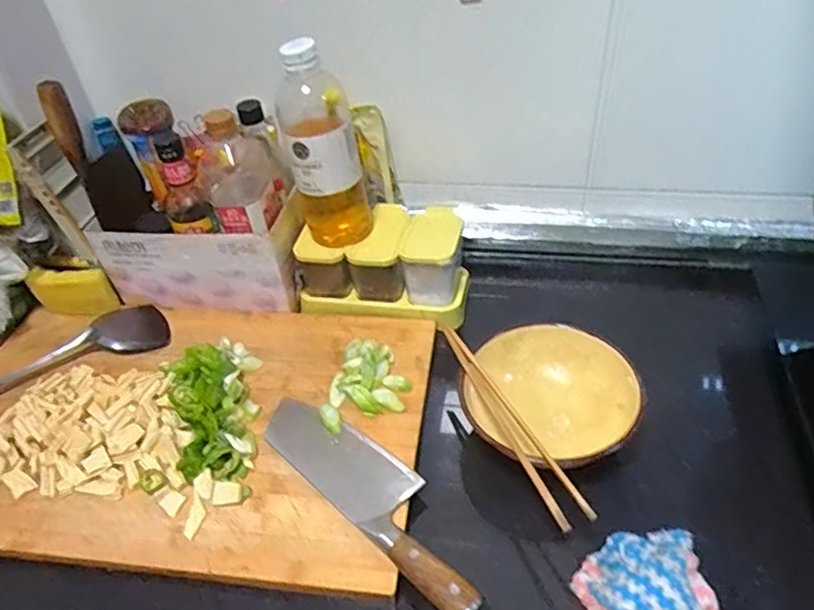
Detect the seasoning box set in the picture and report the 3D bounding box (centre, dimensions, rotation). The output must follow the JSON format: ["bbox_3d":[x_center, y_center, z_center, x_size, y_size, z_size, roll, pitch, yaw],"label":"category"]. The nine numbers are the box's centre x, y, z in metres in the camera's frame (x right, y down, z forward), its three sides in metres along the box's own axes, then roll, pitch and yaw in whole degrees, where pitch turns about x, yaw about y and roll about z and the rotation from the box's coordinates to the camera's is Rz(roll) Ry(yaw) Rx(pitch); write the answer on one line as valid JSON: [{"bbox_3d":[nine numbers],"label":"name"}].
[{"bbox_3d":[-0.028,-0.064,0.783,0.210,0.082,0.129,6,44,13],"label":"seasoning box set"}]

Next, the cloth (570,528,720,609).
[{"bbox_3d":[0.212,0.239,0.517,0.115,0.041,0.106,-26,46,-20],"label":"cloth"}]

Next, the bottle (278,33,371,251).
[{"bbox_3d":[-0.099,-0.181,0.728,0.083,0.252,0.072,-10,43,-5],"label":"bottle"}]

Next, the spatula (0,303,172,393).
[{"bbox_3d":[-0.458,0.069,0.758,0.320,0.030,0.094,-20,45,-14],"label":"spatula"}]

